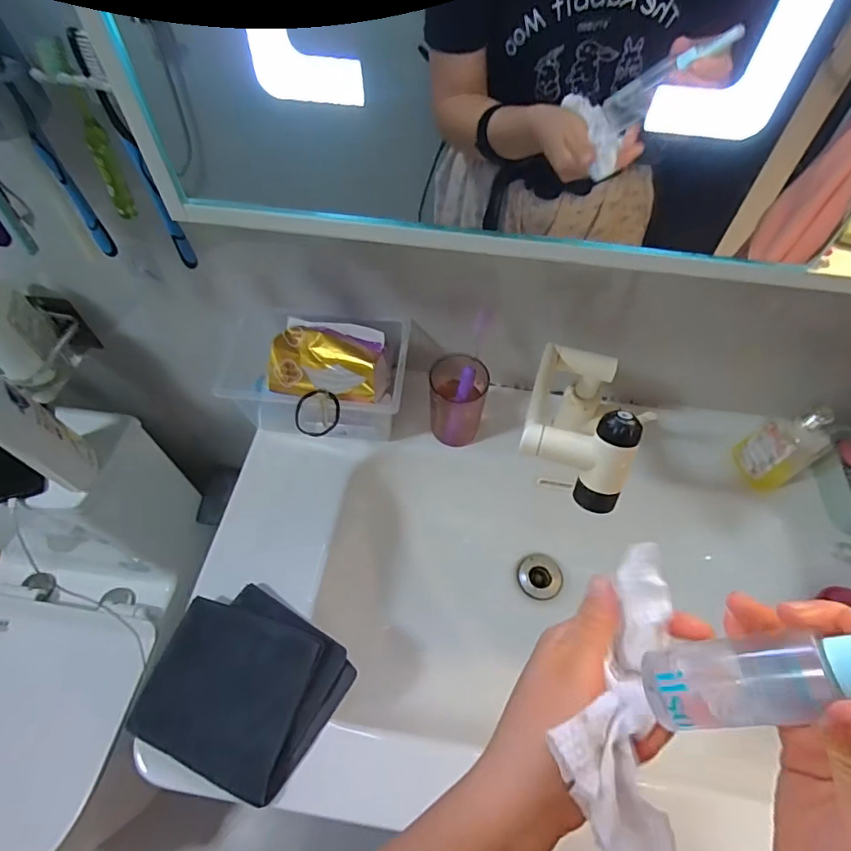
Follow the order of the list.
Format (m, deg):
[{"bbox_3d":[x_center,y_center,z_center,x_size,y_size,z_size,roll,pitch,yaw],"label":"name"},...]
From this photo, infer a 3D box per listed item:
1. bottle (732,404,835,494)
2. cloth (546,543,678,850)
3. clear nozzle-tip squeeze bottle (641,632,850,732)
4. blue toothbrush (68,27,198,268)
[{"bbox_3d":[0.425,0.019,0.599,0.069,0.135,0.066,-30,62,-18],"label":"bottle"},{"bbox_3d":[0.099,0.137,0.257,0.063,0.045,0.144,13,64,8],"label":"cloth"},{"bbox_3d":[0.153,0.100,0.207,0.033,0.124,0.036,26,49,-34],"label":"clear nozzle-tip squeeze bottle"},{"bbox_3d":[-0.221,-0.202,0.403,0.016,0.176,0.019,-25,61,-16],"label":"blue toothbrush"}]

